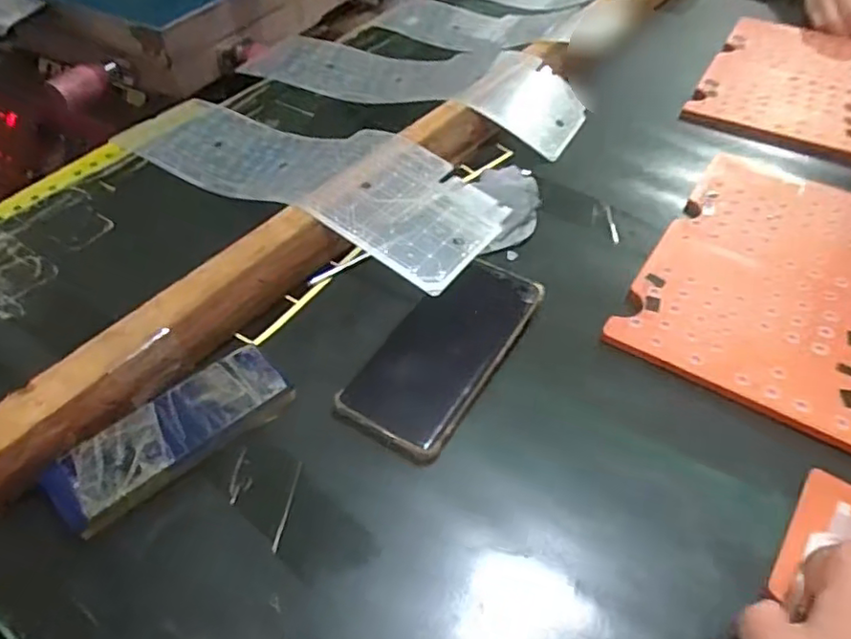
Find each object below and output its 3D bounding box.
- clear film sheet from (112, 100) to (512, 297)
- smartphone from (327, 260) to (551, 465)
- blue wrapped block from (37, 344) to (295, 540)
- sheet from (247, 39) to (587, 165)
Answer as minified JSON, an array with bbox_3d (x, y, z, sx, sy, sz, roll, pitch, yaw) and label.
[{"bbox_3d":[-0.118,-0.140,0.564,0.390,0.038,0.133,25,53,21],"label":"clear film sheet"},{"bbox_3d":[0.014,0.019,0.432,0.077,0.018,0.165,25,53,22],"label":"smartphone"},{"bbox_3d":[-0.155,0.071,0.384,0.143,0.022,0.053,-34,56,-26],"label":"blue wrapped block"},{"bbox_3d":[-0.032,-0.273,0.685,0.414,0.036,0.149,16,50,15],"label":"sheet"}]

